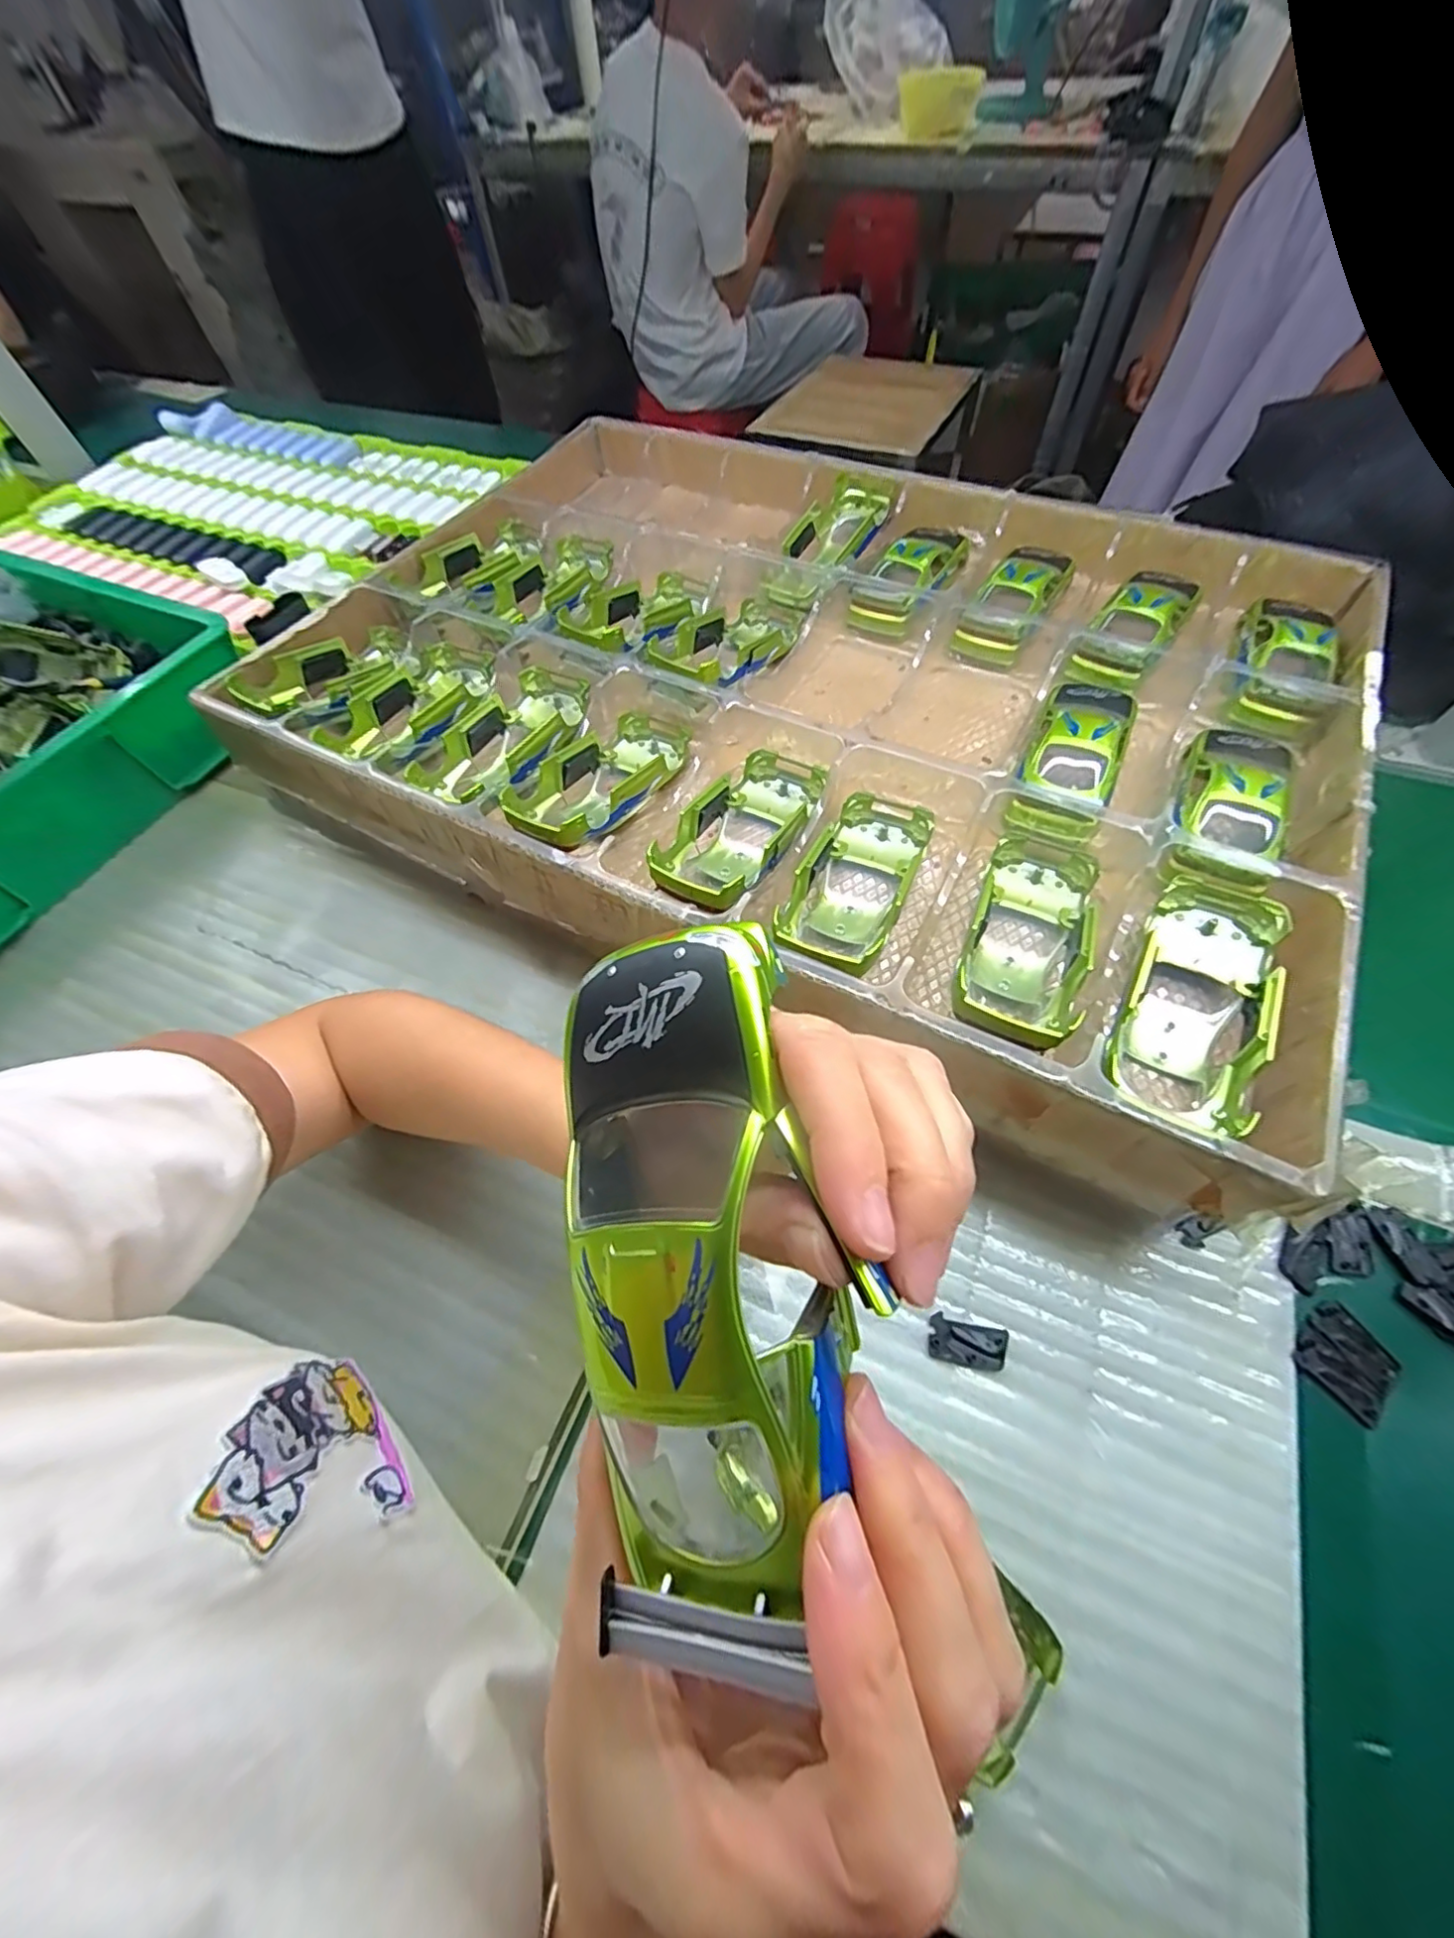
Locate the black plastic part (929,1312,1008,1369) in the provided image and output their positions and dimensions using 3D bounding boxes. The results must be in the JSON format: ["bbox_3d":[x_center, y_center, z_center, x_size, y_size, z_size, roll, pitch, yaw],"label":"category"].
[{"bbox_3d":[0.109,0.169,0.276,0.033,0.004,0.018,13,61,10],"label":"black plastic part"}]

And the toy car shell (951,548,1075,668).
[{"bbox_3d":[0.210,-0.264,0.450,0.050,0.047,0.118,30,66,19],"label":"toy car shell"}]

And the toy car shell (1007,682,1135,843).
[{"bbox_3d":[0.205,-0.129,0.361,0.049,0.032,0.120,23,64,15],"label":"toy car shell"}]

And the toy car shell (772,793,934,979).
[{"bbox_3d":[0.069,-0.054,0.333,0.058,0.029,0.106,22,63,15],"label":"toy car shell"}]

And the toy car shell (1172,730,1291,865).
[{"bbox_3d":[0.274,-0.097,0.333,0.048,0.026,0.110,28,65,18],"label":"toy car shell"}]

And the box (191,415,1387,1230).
[{"bbox_3d":[0.042,-0.207,0.419,0.642,0.093,0.470,26,64,17],"label":"box"}]

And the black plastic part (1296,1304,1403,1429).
[{"bbox_3d":[0.270,0.170,0.268,0.036,0.004,0.033,-36,64,-16],"label":"black plastic part"}]

